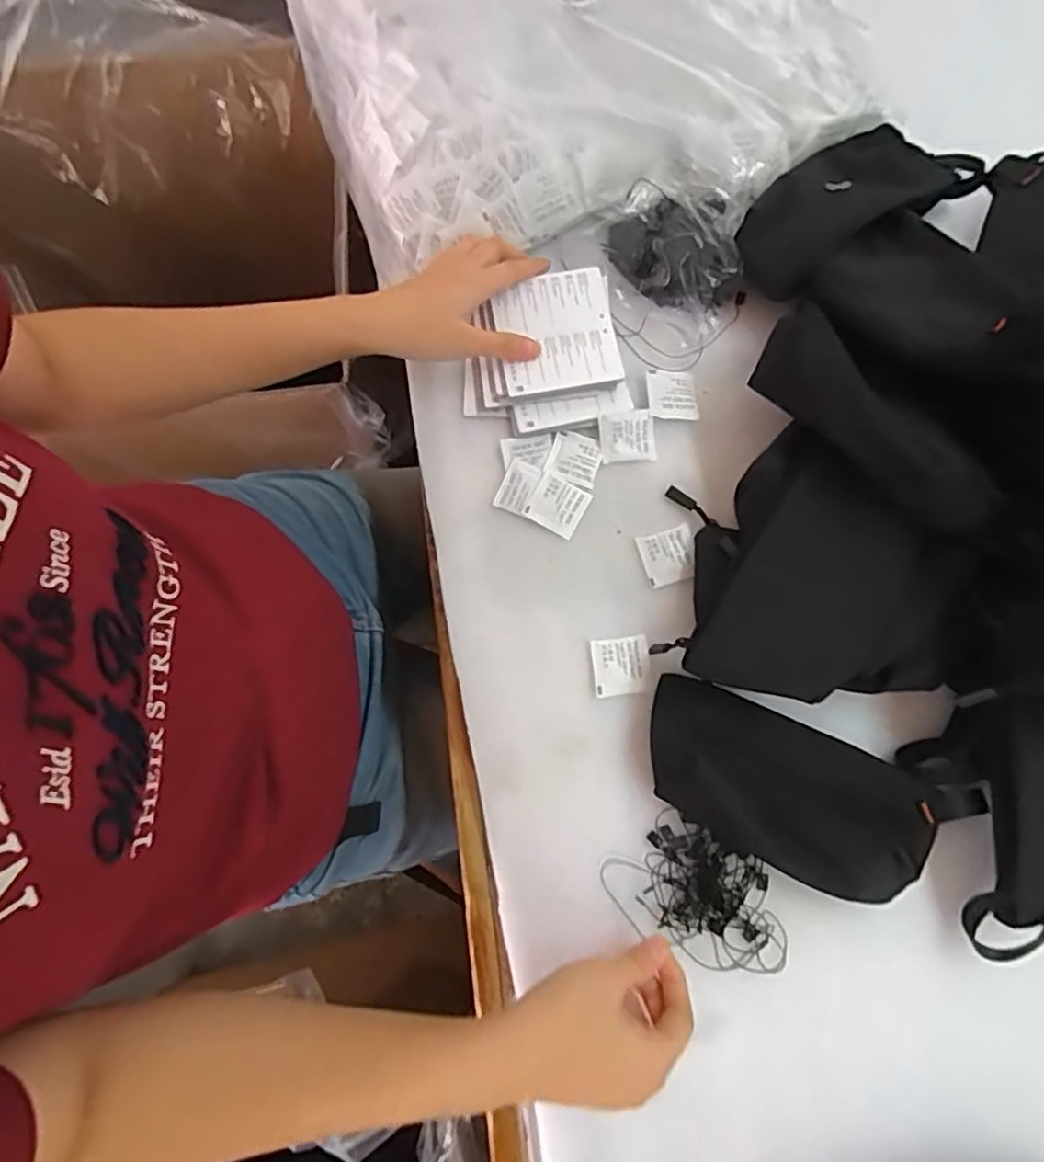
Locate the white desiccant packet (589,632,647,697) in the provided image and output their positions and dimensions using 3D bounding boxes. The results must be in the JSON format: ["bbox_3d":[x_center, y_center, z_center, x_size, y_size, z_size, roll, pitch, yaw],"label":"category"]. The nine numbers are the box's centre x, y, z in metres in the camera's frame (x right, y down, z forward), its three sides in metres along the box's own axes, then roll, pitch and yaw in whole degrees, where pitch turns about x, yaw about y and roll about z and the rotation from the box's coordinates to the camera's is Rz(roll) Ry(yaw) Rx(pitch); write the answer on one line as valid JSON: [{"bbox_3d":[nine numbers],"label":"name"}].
[{"bbox_3d":[0.070,0.060,0.437,0.040,0.007,0.039,-8,78,-1],"label":"white desiccant packet"}]

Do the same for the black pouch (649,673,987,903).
[{"bbox_3d":[0.181,0.142,0.411,0.204,0.031,0.092,24,79,6],"label":"black pouch"}]

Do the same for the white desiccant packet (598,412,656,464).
[{"bbox_3d":[0.081,-0.110,0.477,0.043,0.009,0.037,-2,78,1],"label":"white desiccant packet"}]

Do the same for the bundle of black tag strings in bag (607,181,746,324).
[{"bbox_3d":[0.128,-0.265,0.496,0.118,0.044,0.074,22,79,6],"label":"bundle of black tag strings in bag"}]

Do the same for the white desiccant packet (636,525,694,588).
[{"bbox_3d":[0.109,-0.018,0.459,0.040,0.004,0.039,-15,78,-2],"label":"white desiccant packet"}]

